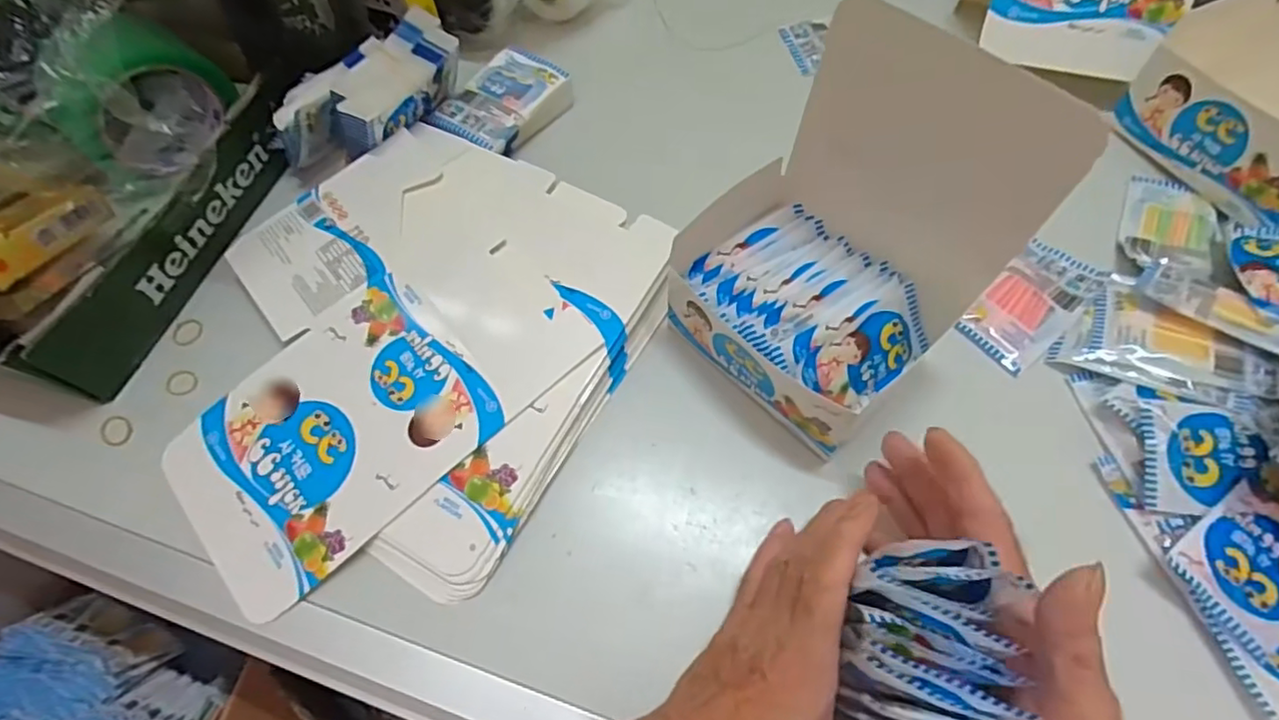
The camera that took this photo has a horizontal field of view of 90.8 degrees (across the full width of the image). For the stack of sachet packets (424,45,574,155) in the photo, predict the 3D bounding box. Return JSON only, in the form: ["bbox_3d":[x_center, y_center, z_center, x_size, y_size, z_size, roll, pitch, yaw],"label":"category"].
[{"bbox_3d":[-0.110,-0.208,0.514,0.067,0.026,0.108,30,68,16],"label":"stack of sachet packets"}]

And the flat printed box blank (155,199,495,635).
[{"bbox_3d":[-0.219,0.017,0.402,0.181,0.028,0.225,-40,69,-16],"label":"flat printed box blank"}]

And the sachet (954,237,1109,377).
[{"bbox_3d":[0.266,-0.039,0.429,0.107,0.010,0.053,-41,69,-17],"label":"sachet"}]

